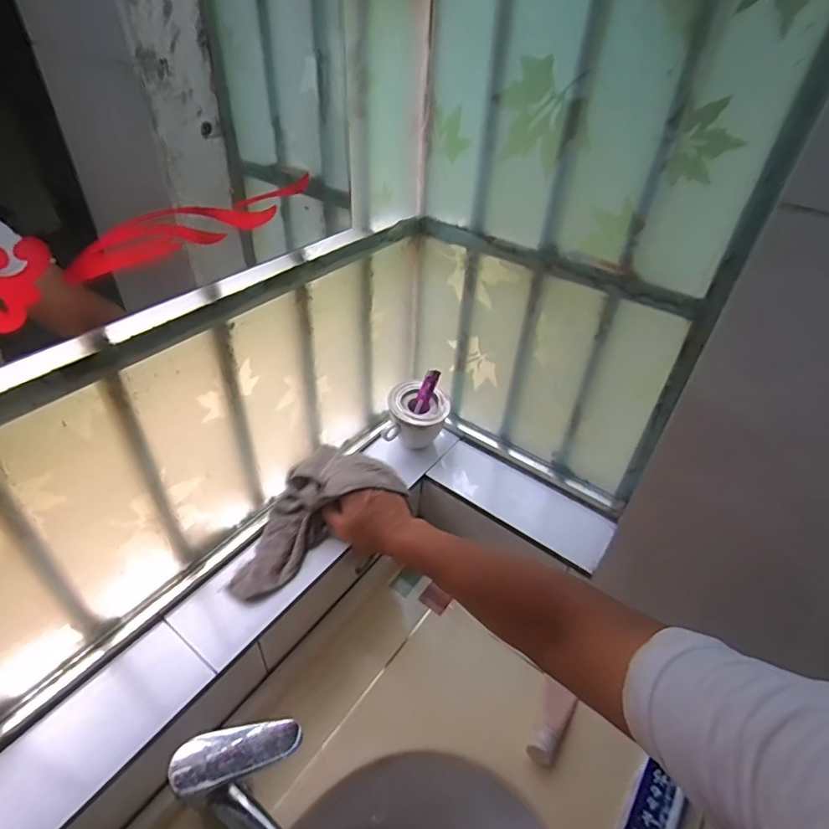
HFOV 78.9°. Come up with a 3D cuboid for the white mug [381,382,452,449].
[{"bbox_3d":[0.003,0.004,0.719,0.084,0.071,0.076,9,40,7],"label":"white mug"}]

